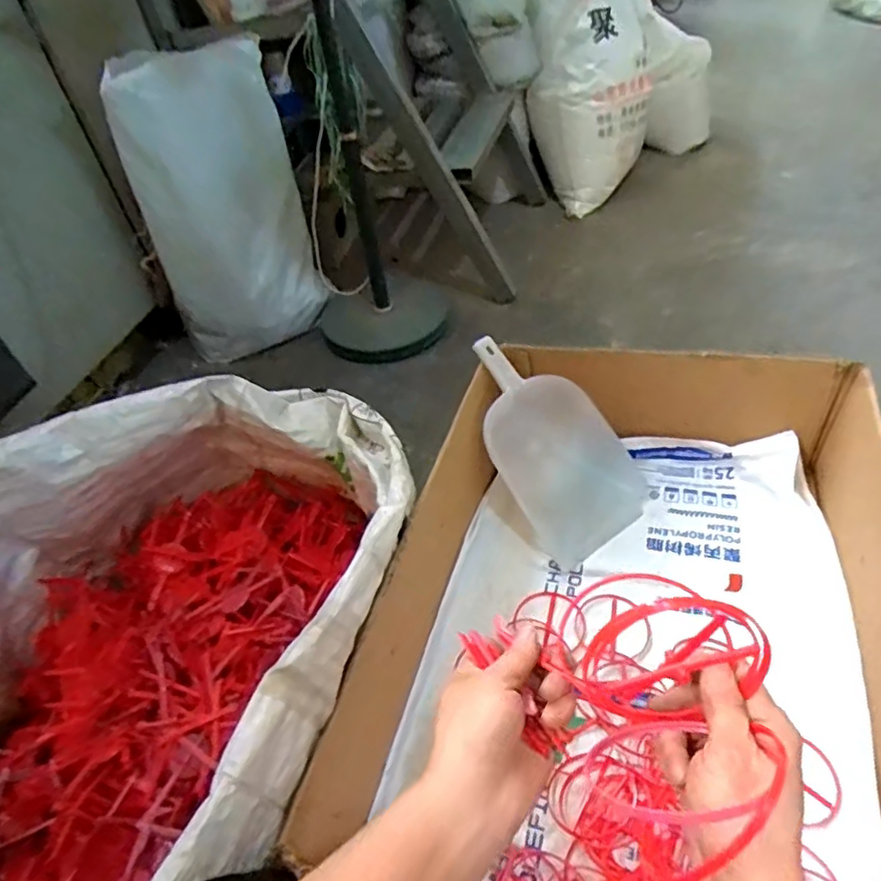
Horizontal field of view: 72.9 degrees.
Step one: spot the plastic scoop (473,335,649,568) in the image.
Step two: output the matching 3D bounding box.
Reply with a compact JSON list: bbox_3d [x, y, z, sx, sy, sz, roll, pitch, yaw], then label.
[{"bbox_3d":[0.153,0.003,0.851,0.178,0.085,0.334,-33,93,-12],"label":"plastic scoop"}]

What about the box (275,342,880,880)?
[{"bbox_3d":[0.211,0.169,0.668,0.488,0.201,0.637,10,49,16],"label":"box"}]

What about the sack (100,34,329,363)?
[{"bbox_3d":[-0.457,-0.490,1.268,0.321,0.577,0.174,-17,47,-9],"label":"sack"}]

